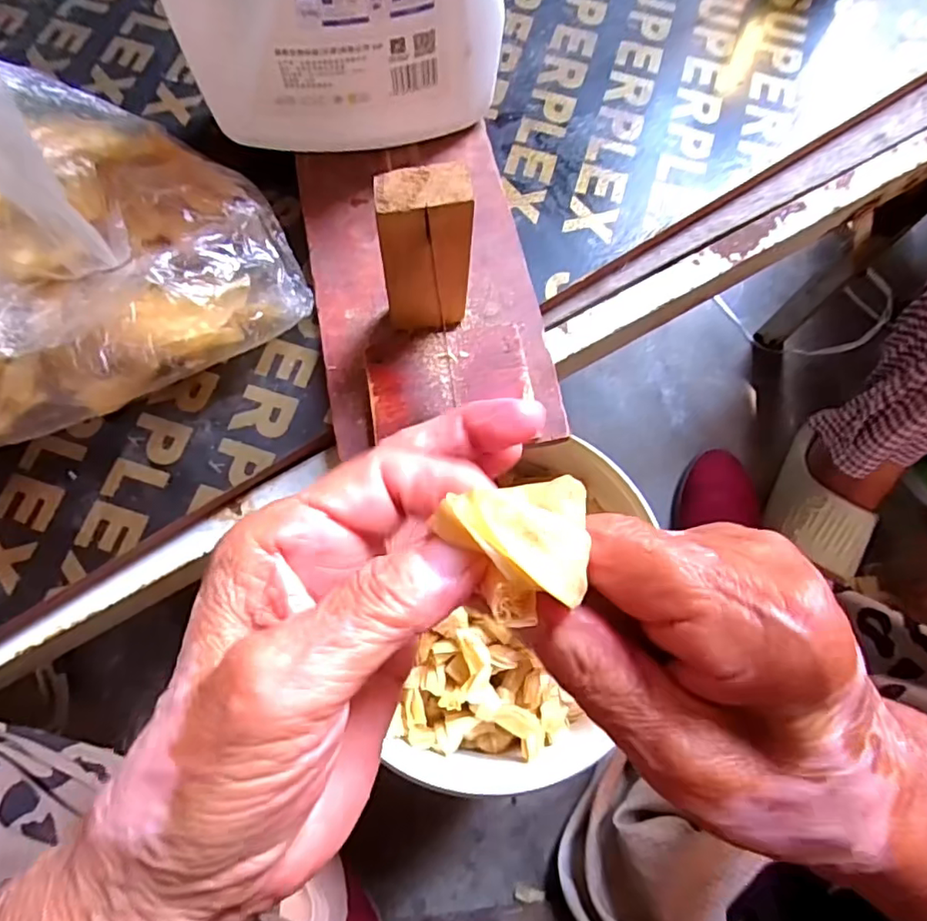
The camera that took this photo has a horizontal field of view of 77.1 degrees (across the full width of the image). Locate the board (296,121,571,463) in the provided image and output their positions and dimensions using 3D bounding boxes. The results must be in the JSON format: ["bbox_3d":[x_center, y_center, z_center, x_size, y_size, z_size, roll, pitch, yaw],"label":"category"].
[{"bbox_3d":[-0.021,-0.111,0.283,0.117,0.108,0.212,-10,73,-5],"label":"board"}]

